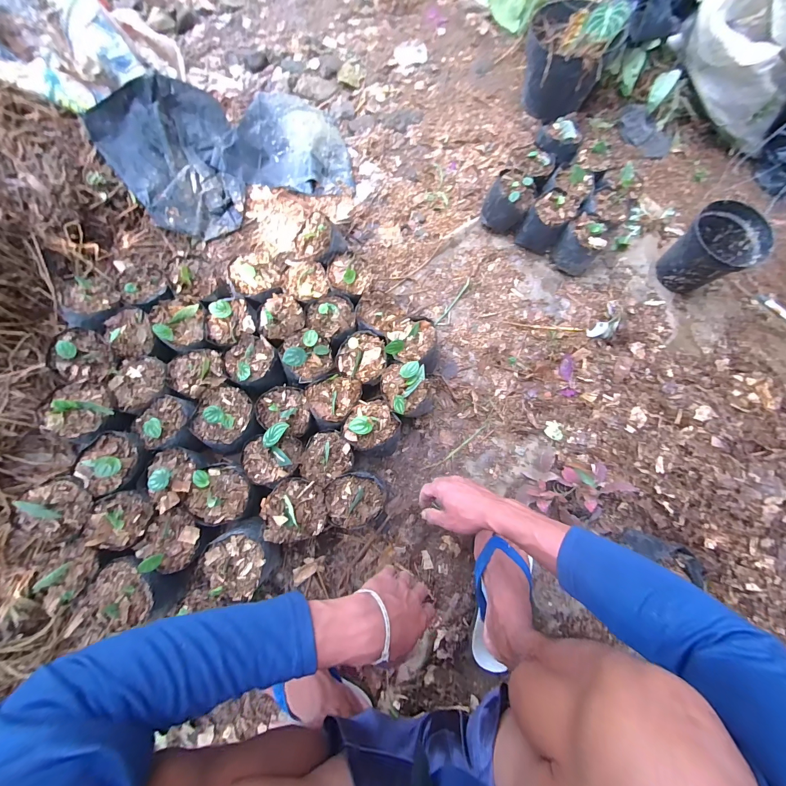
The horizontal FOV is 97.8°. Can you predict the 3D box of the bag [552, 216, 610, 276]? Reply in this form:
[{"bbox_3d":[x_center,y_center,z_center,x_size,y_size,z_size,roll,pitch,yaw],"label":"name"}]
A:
[{"bbox_3d":[0.418,-0.332,0.767,0.093,0.102,0.085,32,76,7],"label":"bag"}]

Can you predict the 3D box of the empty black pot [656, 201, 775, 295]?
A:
[{"bbox_3d":[0.692,-0.311,0.765,0.154,0.137,0.140,0,74,-2],"label":"empty black pot"}]

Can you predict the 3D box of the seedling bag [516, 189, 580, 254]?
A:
[{"bbox_3d":[0.351,-0.385,0.783,0.100,0.108,0.086,-43,80,-12],"label":"seedling bag"}]

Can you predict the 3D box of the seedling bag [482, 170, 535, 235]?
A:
[{"bbox_3d":[0.265,-0.439,0.799,0.099,0.105,0.085,26,75,6],"label":"seedling bag"}]

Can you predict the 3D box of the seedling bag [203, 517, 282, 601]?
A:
[{"bbox_3d":[-0.242,0.265,0.568,0.098,0.082,0.113,29,76,6],"label":"seedling bag"}]

